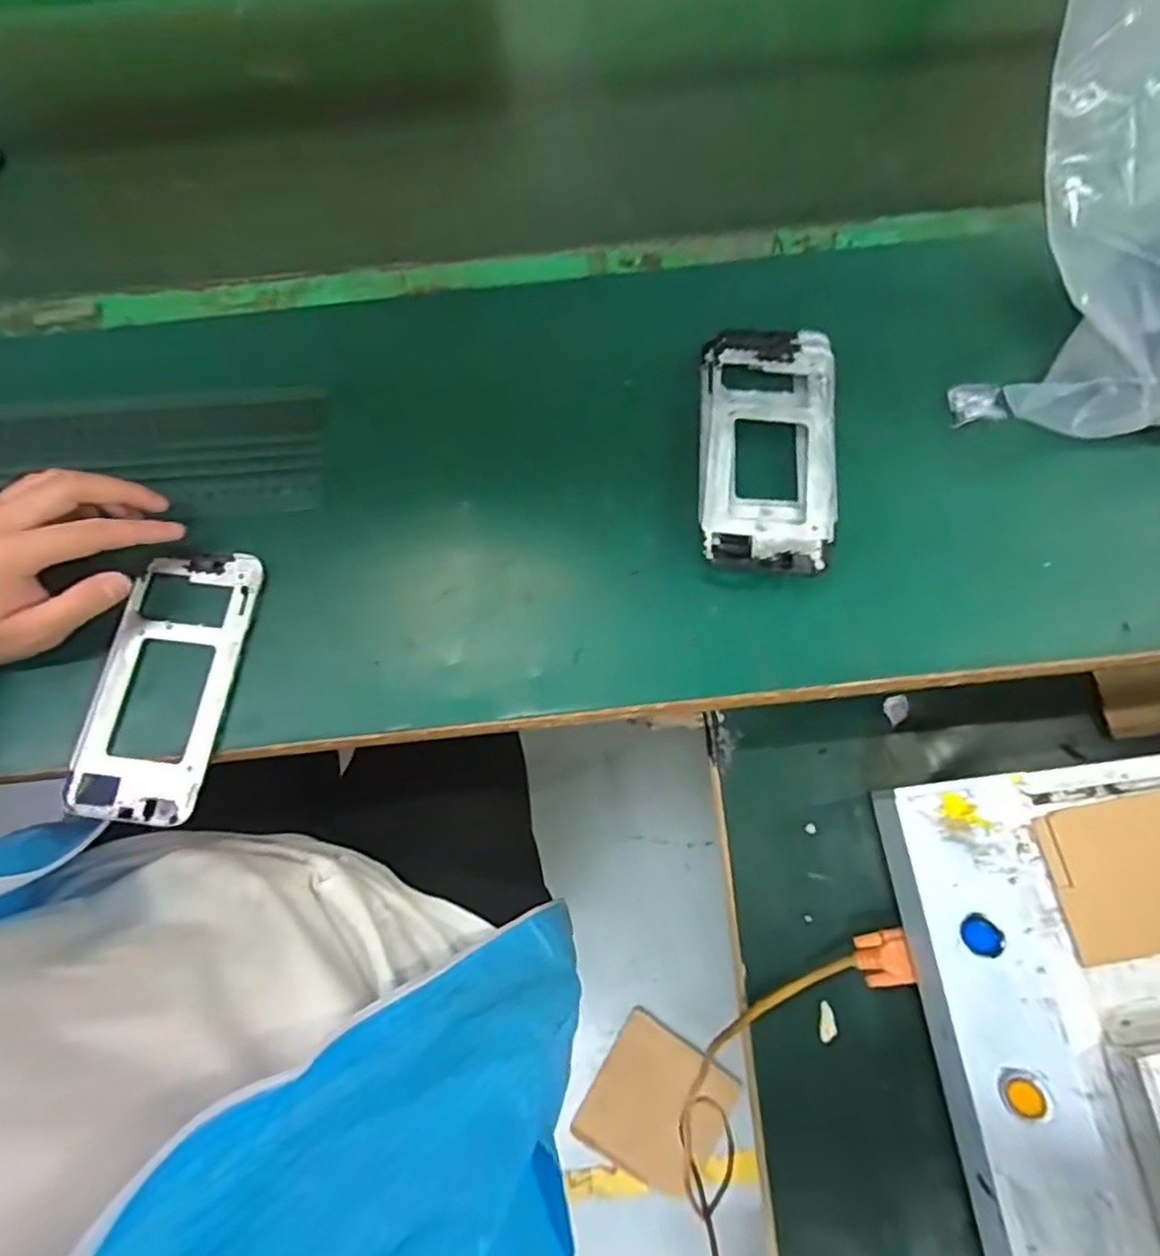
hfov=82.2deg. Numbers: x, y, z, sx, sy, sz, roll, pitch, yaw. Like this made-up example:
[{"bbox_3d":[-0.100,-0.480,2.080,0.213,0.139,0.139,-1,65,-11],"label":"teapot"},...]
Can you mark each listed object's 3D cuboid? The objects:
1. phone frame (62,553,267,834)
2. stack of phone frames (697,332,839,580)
[{"bbox_3d":[-0.239,0.029,0.385,0.076,0.011,0.158,8,74,3],"label":"phone frame"},{"bbox_3d":[0.115,-0.112,0.414,0.081,0.020,0.164,5,74,2],"label":"stack of phone frames"}]

